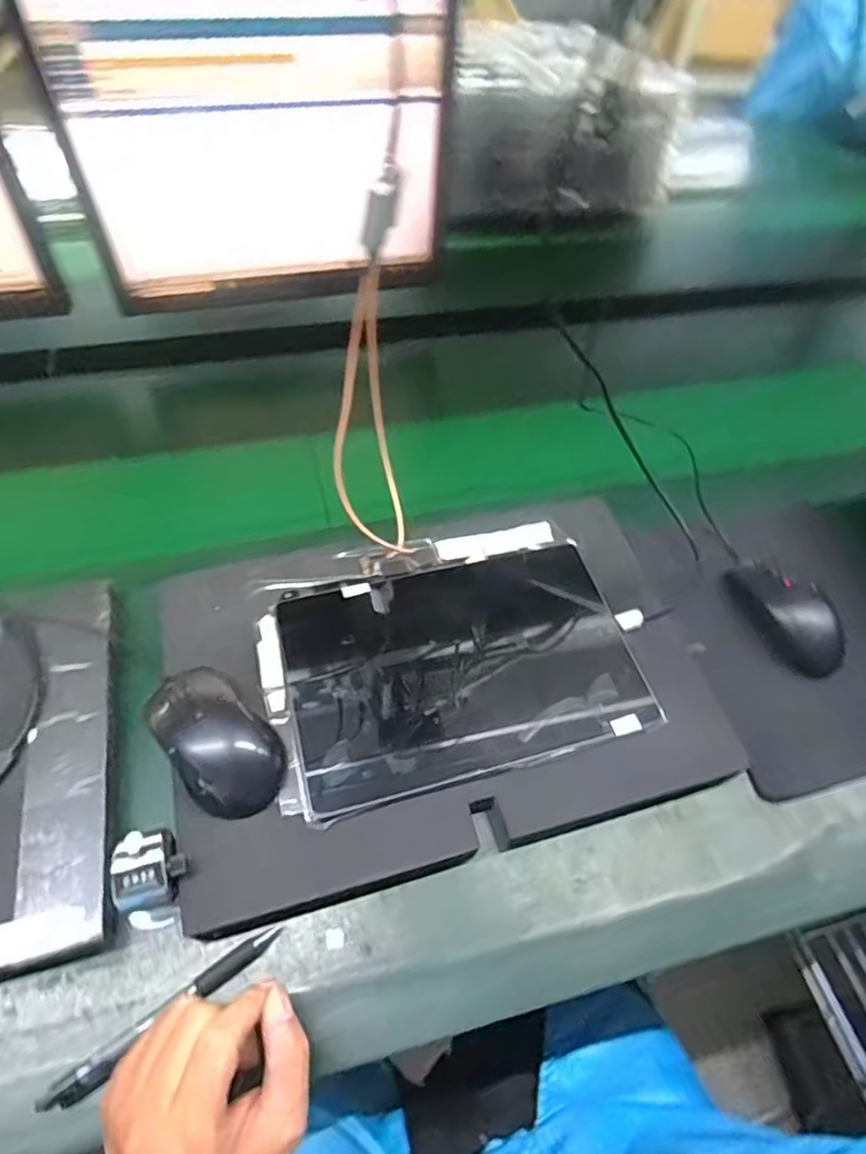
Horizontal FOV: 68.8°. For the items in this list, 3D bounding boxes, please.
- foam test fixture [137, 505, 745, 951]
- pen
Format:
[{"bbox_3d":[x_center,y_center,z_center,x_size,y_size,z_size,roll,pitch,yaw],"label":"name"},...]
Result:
[{"bbox_3d":[0.005,0.074,0.490,0.396,0.052,0.269,-13,54,-13],"label":"foam test fixture"},{"bbox_3d":[-0.153,0.252,0.365,0.140,0.010,0.015,-29,59,-24],"label":"pen"}]

